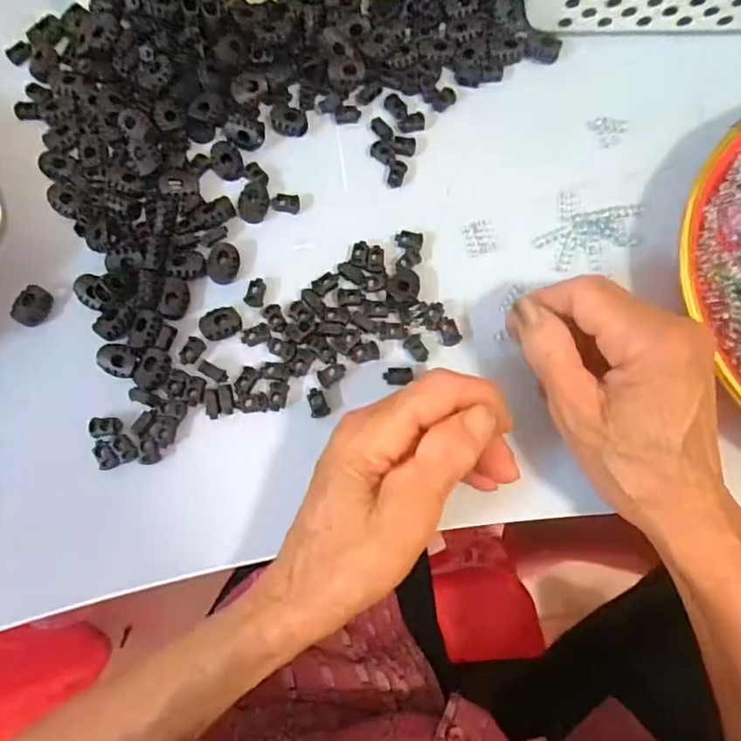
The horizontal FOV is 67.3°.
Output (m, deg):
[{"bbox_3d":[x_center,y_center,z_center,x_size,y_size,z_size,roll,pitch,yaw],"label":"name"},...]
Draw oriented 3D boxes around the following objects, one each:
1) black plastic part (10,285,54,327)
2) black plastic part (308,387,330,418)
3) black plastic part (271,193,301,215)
[{"bbox_3d":[-0.181,-0.034,0.298,0.015,0.007,0.021,27,77,6],"label":"black plastic part"},{"bbox_3d":[-0.027,0.016,0.288,0.010,0.004,0.016,-14,76,-4],"label":"black plastic part"},{"bbox_3d":[-0.048,-0.095,0.317,0.016,0.004,0.010,3,75,0],"label":"black plastic part"}]

